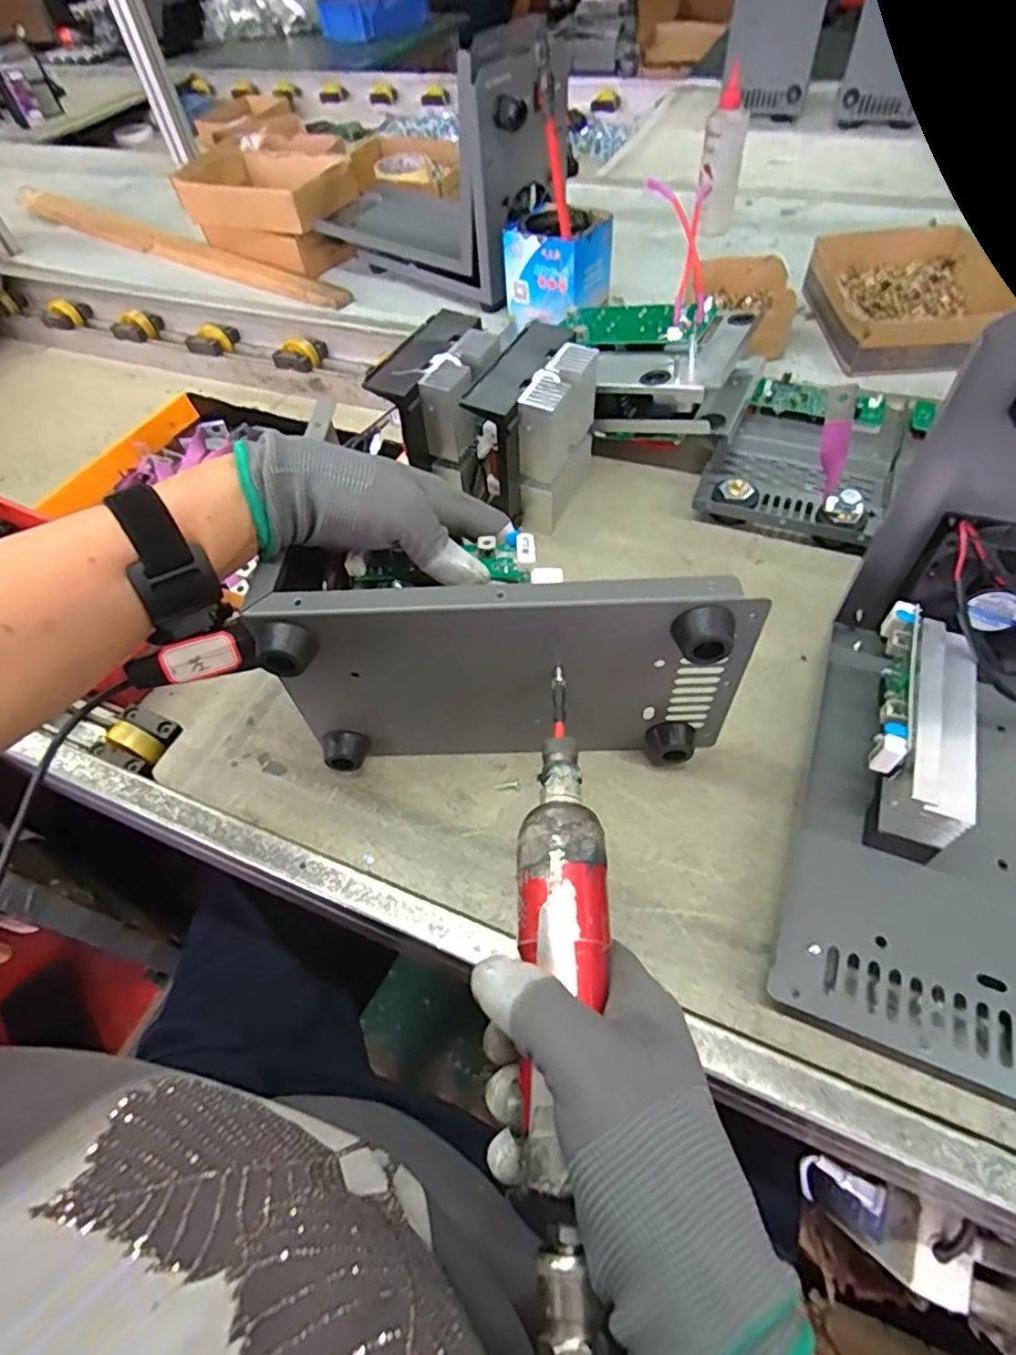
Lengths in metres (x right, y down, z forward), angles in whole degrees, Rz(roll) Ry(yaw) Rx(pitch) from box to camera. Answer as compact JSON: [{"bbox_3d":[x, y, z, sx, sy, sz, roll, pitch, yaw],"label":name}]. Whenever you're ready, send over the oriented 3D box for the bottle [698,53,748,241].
[{"bbox_3d":[0.286,-0.689,0.839,0.057,0.160,0.047,12,57,13],"label":"bottle"}]

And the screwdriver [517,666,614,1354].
[{"bbox_3d":[0.024,0.121,0.256,0.039,0.031,0.292,0,58,3],"label":"screwdriver"}]

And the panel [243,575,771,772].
[{"bbox_3d":[0.001,0.006,0.365,0.259,0.143,0.030,-1,55,3],"label":"panel"}]

